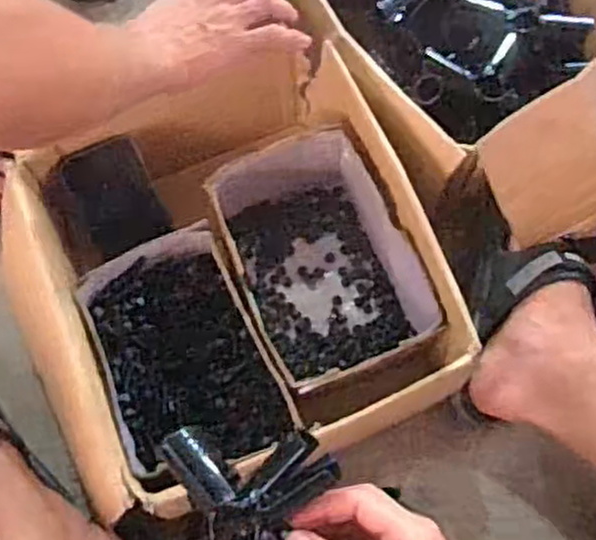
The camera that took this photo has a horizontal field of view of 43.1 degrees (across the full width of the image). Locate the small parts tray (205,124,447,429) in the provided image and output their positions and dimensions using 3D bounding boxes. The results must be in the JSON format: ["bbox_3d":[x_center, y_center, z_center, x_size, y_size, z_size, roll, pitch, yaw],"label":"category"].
[{"bbox_3d":[0.018,-0.002,0.680,0.146,0.097,0.213,-20,73,-8],"label":"small parts tray"}]

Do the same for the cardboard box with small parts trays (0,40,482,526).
[{"bbox_3d":[-0.060,0.003,0.665,0.364,0.121,0.347,-25,74,-10],"label":"cardboard box with small parts trays"}]

